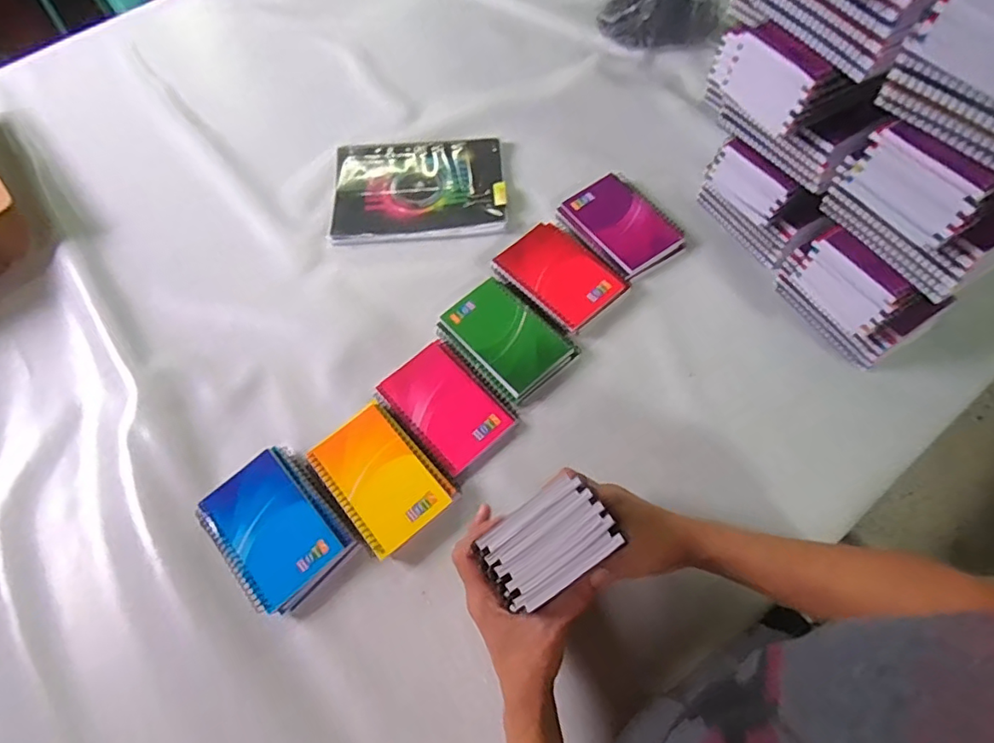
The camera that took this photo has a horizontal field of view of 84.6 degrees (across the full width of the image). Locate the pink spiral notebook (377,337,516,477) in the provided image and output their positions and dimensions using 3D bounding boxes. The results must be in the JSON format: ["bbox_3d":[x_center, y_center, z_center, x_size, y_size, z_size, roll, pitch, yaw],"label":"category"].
[{"bbox_3d":[-0.053,0.034,0.567,0.094,0.011,0.129,-40,68,-16],"label":"pink spiral notebook"}]

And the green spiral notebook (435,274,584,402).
[{"bbox_3d":[0.009,-0.039,0.594,0.092,0.012,0.135,-40,68,-16],"label":"green spiral notebook"}]

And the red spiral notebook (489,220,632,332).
[{"bbox_3d":[0.074,-0.112,0.622,0.098,0.024,0.129,-40,68,-16],"label":"red spiral notebook"}]

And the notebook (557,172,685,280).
[{"bbox_3d":[0.152,-0.178,0.656,0.103,0.020,0.137,-33,66,-13],"label":"notebook"}]

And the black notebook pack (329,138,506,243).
[{"bbox_3d":[-0.100,-0.238,0.702,0.221,0.016,0.151,-3,63,1],"label":"black notebook pack"}]

